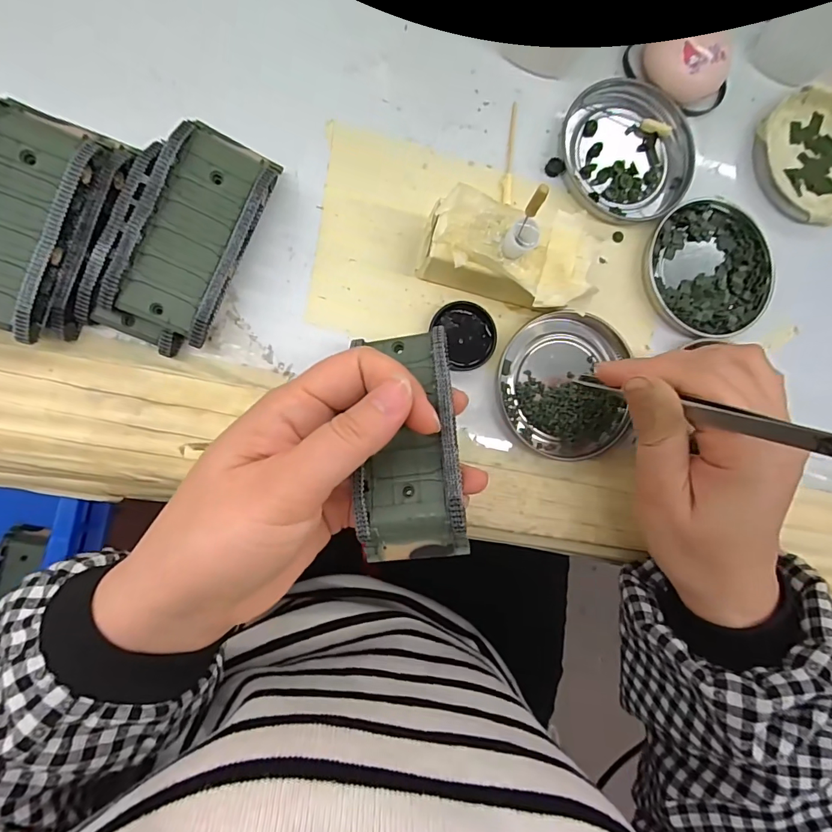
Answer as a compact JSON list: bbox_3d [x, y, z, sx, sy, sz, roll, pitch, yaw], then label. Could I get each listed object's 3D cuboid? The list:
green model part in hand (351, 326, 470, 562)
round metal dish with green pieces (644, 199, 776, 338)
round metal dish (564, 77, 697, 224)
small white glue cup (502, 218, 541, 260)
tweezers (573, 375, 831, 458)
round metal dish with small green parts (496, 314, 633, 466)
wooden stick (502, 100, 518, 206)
[{"bbox_3d":[-0.004,0.010,0.193,0.042,0.018,0.096,-6,75,7],"label":"green model part in hand"},{"bbox_3d":[0.171,-0.085,0.267,0.077,0.007,0.077,0,87,-9],"label":"round metal dish with green pieces"},{"bbox_3d":[0.122,-0.155,0.263,0.074,0.008,0.081,0,87,-9],"label":"round metal dish"},{"bbox_3d":[0.048,-0.081,0.211,0.012,0.017,0.012,0,87,-9],"label":"small white glue cup"},{"bbox_3d":[0.116,-0.003,0.196,0.005,0.132,0.010,-38,115,-9],"label":"tweezers"},{"bbox_3d":[0.081,-0.017,0.252,0.068,0.008,0.079,2,87,-9],"label":"round metal dish with small green parts"},{"bbox_3d":[0.052,-0.146,0.253,0.006,0.004,0.058,5,87,-9],"label":"wooden stick"}]

